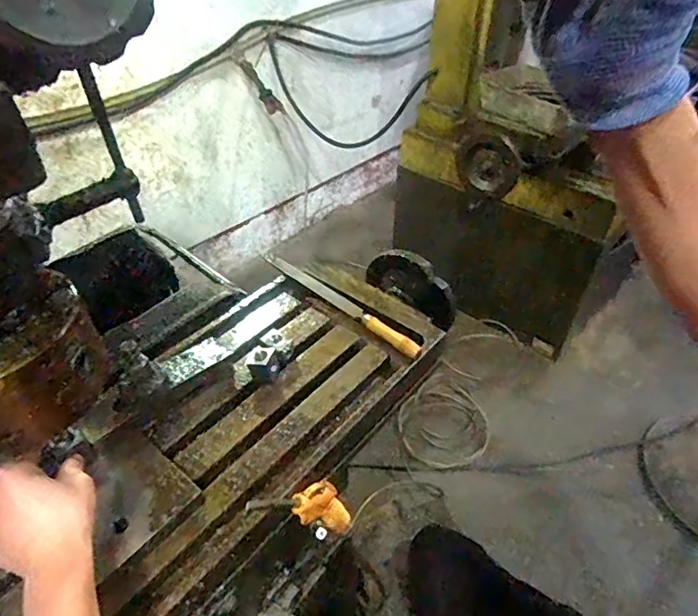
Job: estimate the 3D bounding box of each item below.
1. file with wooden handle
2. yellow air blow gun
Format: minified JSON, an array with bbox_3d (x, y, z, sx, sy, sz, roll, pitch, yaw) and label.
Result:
[{"bbox_3d":[-0.018,-0.013,0.673,0.279,0.017,0.022,33,52,32],"label":"file with wooden handle"},{"bbox_3d":[-0.032,0.202,0.516,0.051,0.182,0.020,-46,54,-5],"label":"yellow air blow gun"}]

